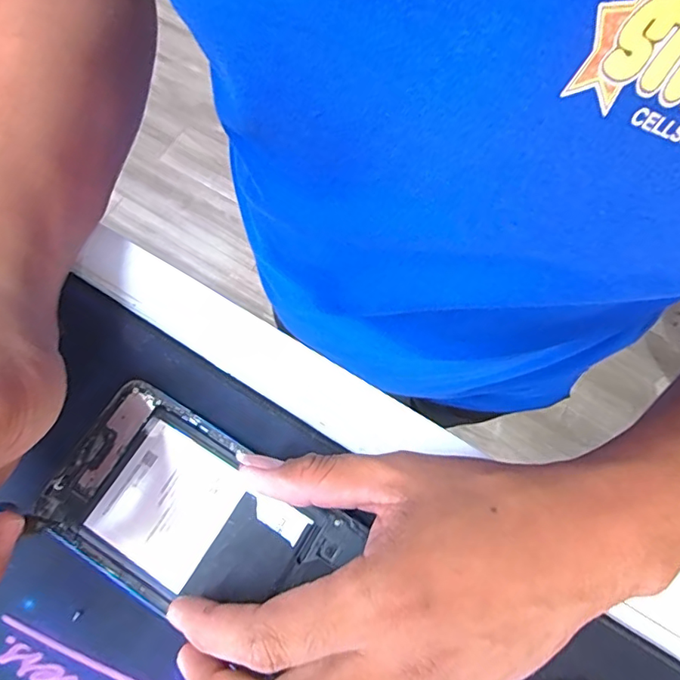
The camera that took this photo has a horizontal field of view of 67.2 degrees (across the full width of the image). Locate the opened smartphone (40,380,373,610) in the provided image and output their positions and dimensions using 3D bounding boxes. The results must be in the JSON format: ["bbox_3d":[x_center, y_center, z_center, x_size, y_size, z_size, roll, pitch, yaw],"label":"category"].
[{"bbox_3d":[-0.064,0.079,0.225,0.127,0.004,0.073,31,72,9],"label":"opened smartphone"}]

